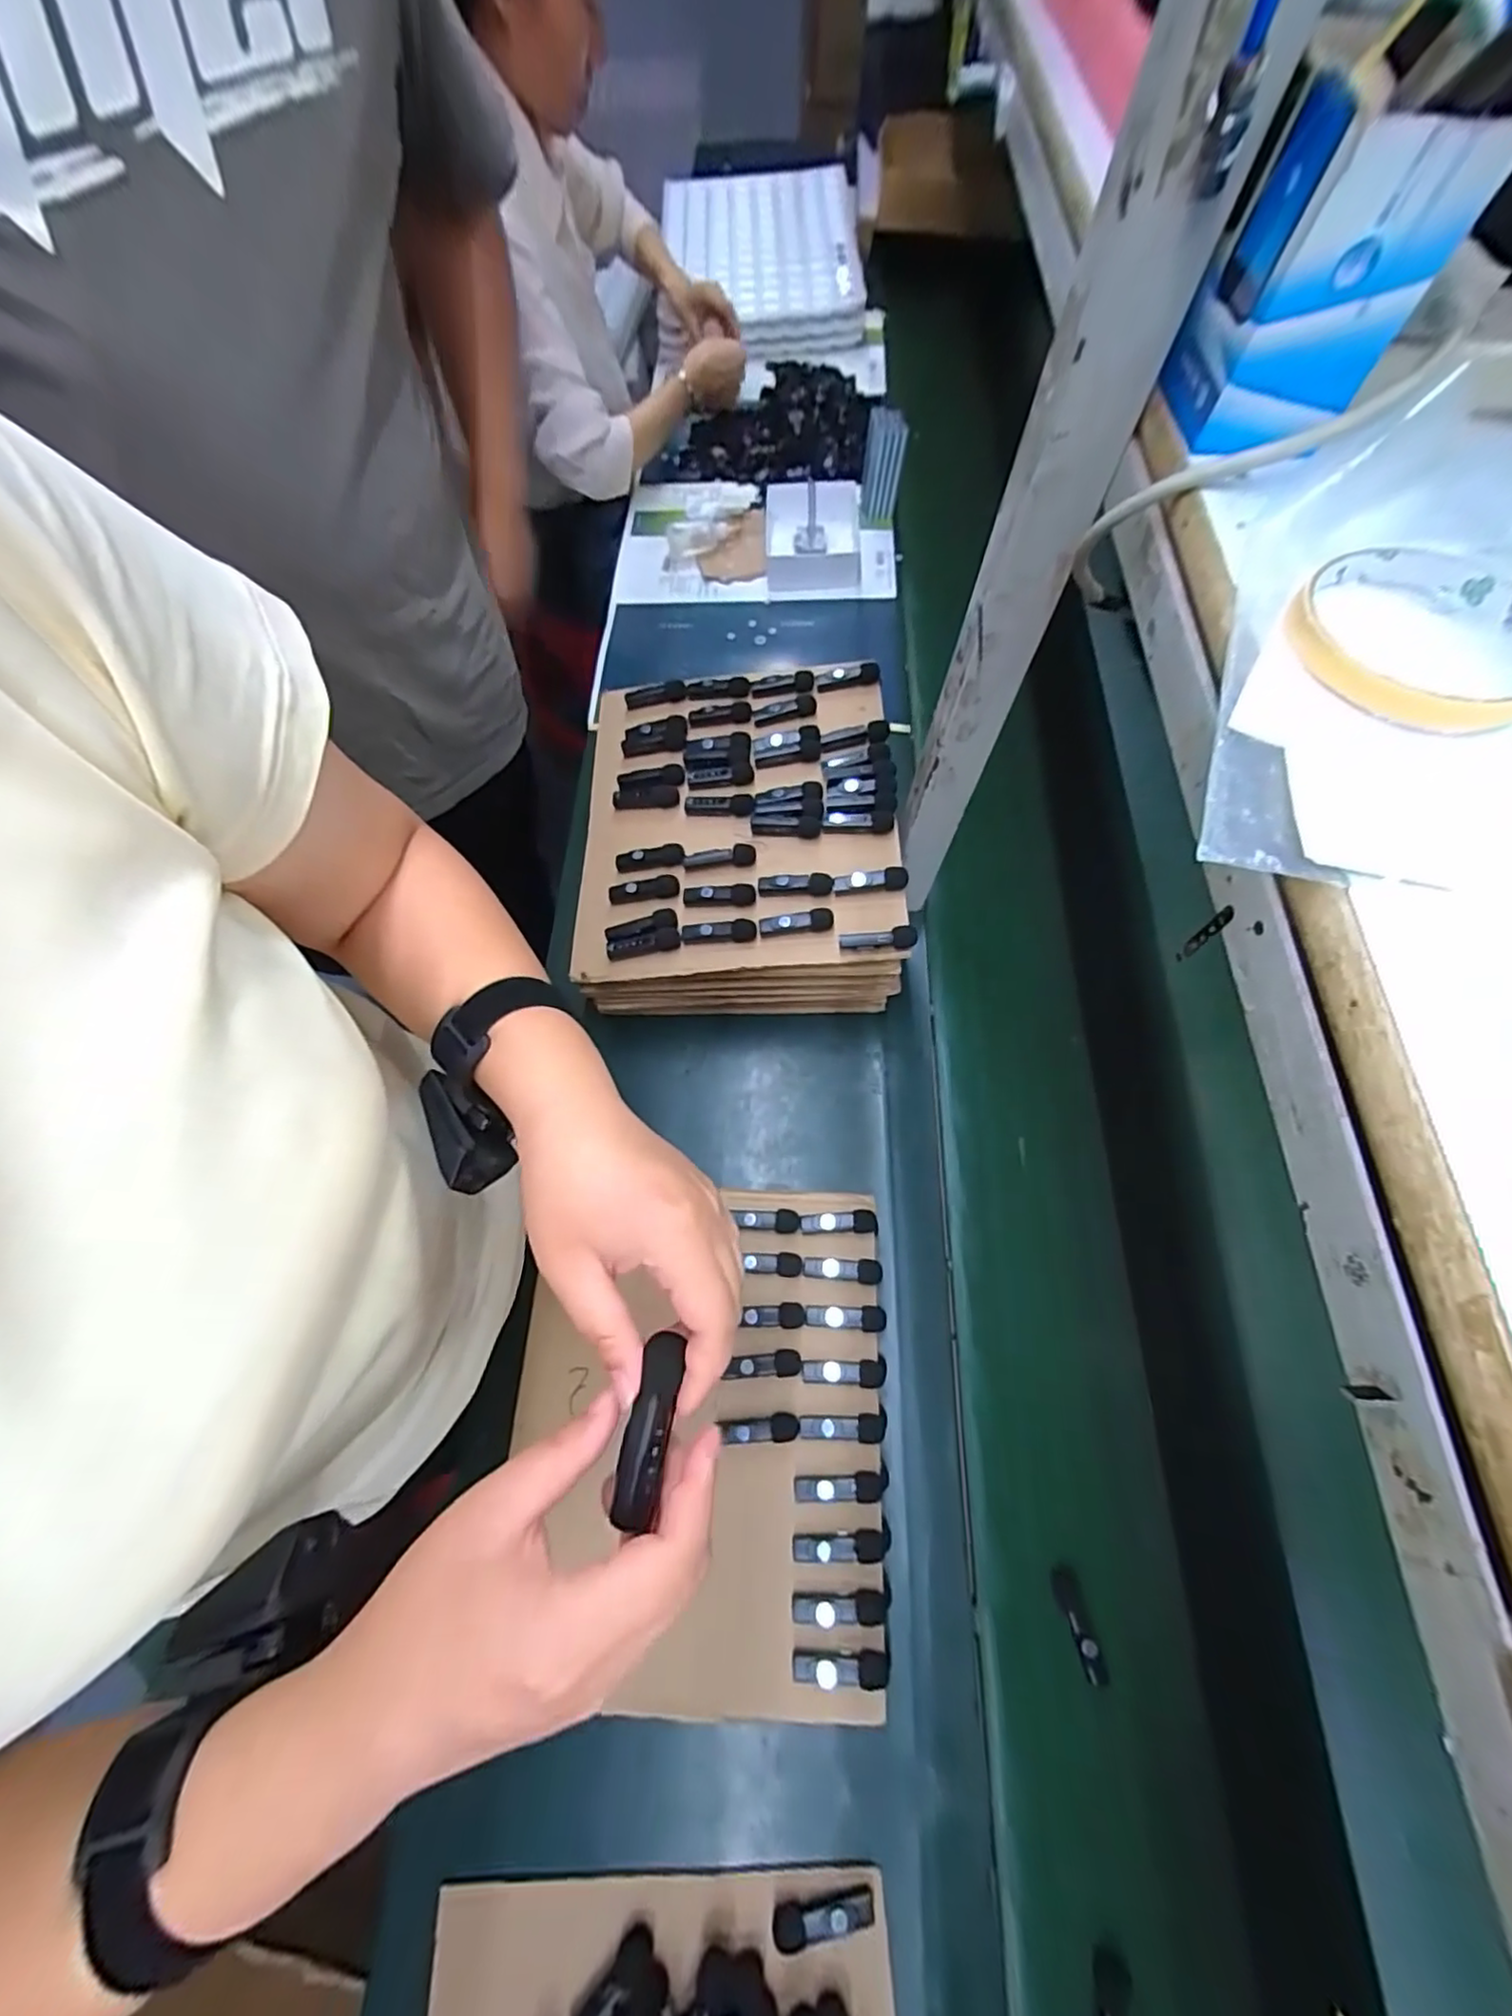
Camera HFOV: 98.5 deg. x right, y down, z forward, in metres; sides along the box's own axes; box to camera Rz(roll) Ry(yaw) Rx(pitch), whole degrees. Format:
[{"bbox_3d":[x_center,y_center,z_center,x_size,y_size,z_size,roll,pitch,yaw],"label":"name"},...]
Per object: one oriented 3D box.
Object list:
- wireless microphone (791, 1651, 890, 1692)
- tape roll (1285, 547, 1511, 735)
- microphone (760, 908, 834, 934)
[{"bbox_3d":[0.059,0.455,0.448,0.067,0.012,0.020,0,67,0],"label":"wireless microphone"},{"bbox_3d":[0.229,-0.129,0.223,0.078,0.013,0.083,0,67,-1],"label":"tape roll"},{"bbox_3d":[0.035,-0.073,0.569,0.063,0.012,0.020,-8,111,4],"label":"microphone"}]

